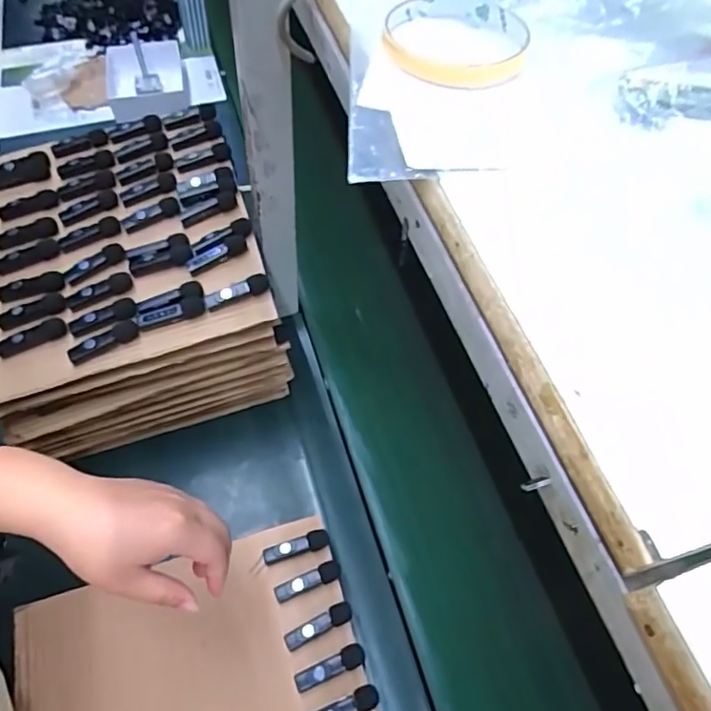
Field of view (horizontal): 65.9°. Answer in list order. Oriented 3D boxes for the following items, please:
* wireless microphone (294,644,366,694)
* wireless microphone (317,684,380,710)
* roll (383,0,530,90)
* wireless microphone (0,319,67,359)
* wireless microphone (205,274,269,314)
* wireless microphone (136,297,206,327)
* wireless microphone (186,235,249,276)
[{"bbox_3d":[-0.023,0.283,0.497,0.066,0.010,0.019,-16,61,-14],"label":"wireless microphone"},{"bbox_3d":[-0.012,0.309,0.479,0.066,0.011,0.019,-15,61,-14],"label":"wireless microphone"},{"bbox_3d":[0.056,-0.180,0.308,0.077,0.015,0.076,2,58,-3],"label":"roll"},{"bbox_3d":[-0.315,-0.016,0.534,0.065,0.011,0.021,-18,61,-15],"label":"wireless microphone"},{"bbox_3d":[-0.117,-0.062,0.546,0.065,0.022,0.014,-19,62,-16],"label":"wireless microphone"},{"bbox_3d":[-0.181,-0.042,0.541,0.064,0.014,0.016,-13,60,-12],"label":"wireless microphone"},{"bbox_3d":[-0.143,-0.105,0.572,0.065,0.014,0.020,-25,63,-19],"label":"wireless microphone"}]

